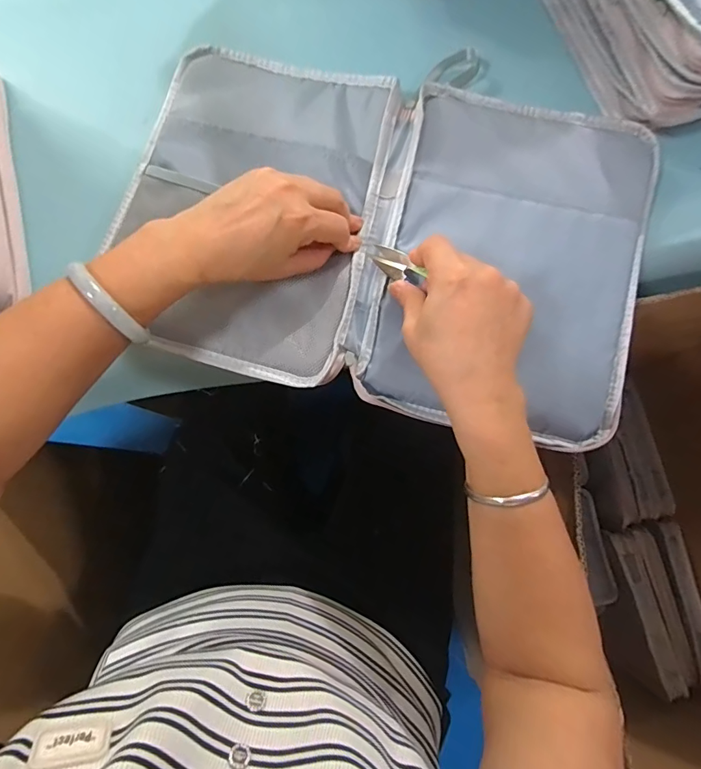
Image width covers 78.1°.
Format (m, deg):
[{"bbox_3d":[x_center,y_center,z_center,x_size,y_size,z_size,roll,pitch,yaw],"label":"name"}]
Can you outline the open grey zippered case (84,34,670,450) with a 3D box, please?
[{"bbox_3d":[0.027,-0.130,0.372,0.436,0.038,0.285,14,79,2],"label":"open grey zippered case"}]

